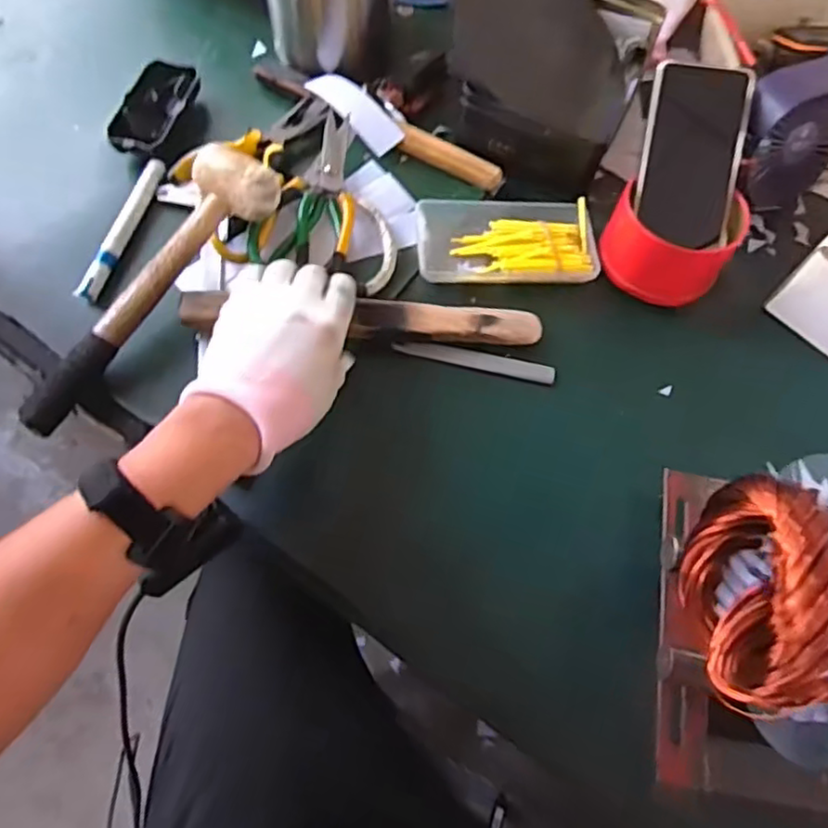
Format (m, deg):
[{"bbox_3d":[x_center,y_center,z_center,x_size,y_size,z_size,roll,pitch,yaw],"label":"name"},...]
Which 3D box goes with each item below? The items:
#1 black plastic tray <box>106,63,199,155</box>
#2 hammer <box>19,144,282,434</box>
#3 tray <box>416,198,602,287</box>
[{"bbox_3d":[-0.231,-0.273,0.571,0.051,0.024,0.109,17,66,4],"label":"black plastic tray"},{"bbox_3d":[-0.202,-0.099,0.479,0.057,0.062,0.251,36,69,12],"label":"hammer"},{"bbox_3d":[0.079,-0.150,0.555,0.149,0.023,0.088,1,66,-3],"label":"tray"}]

